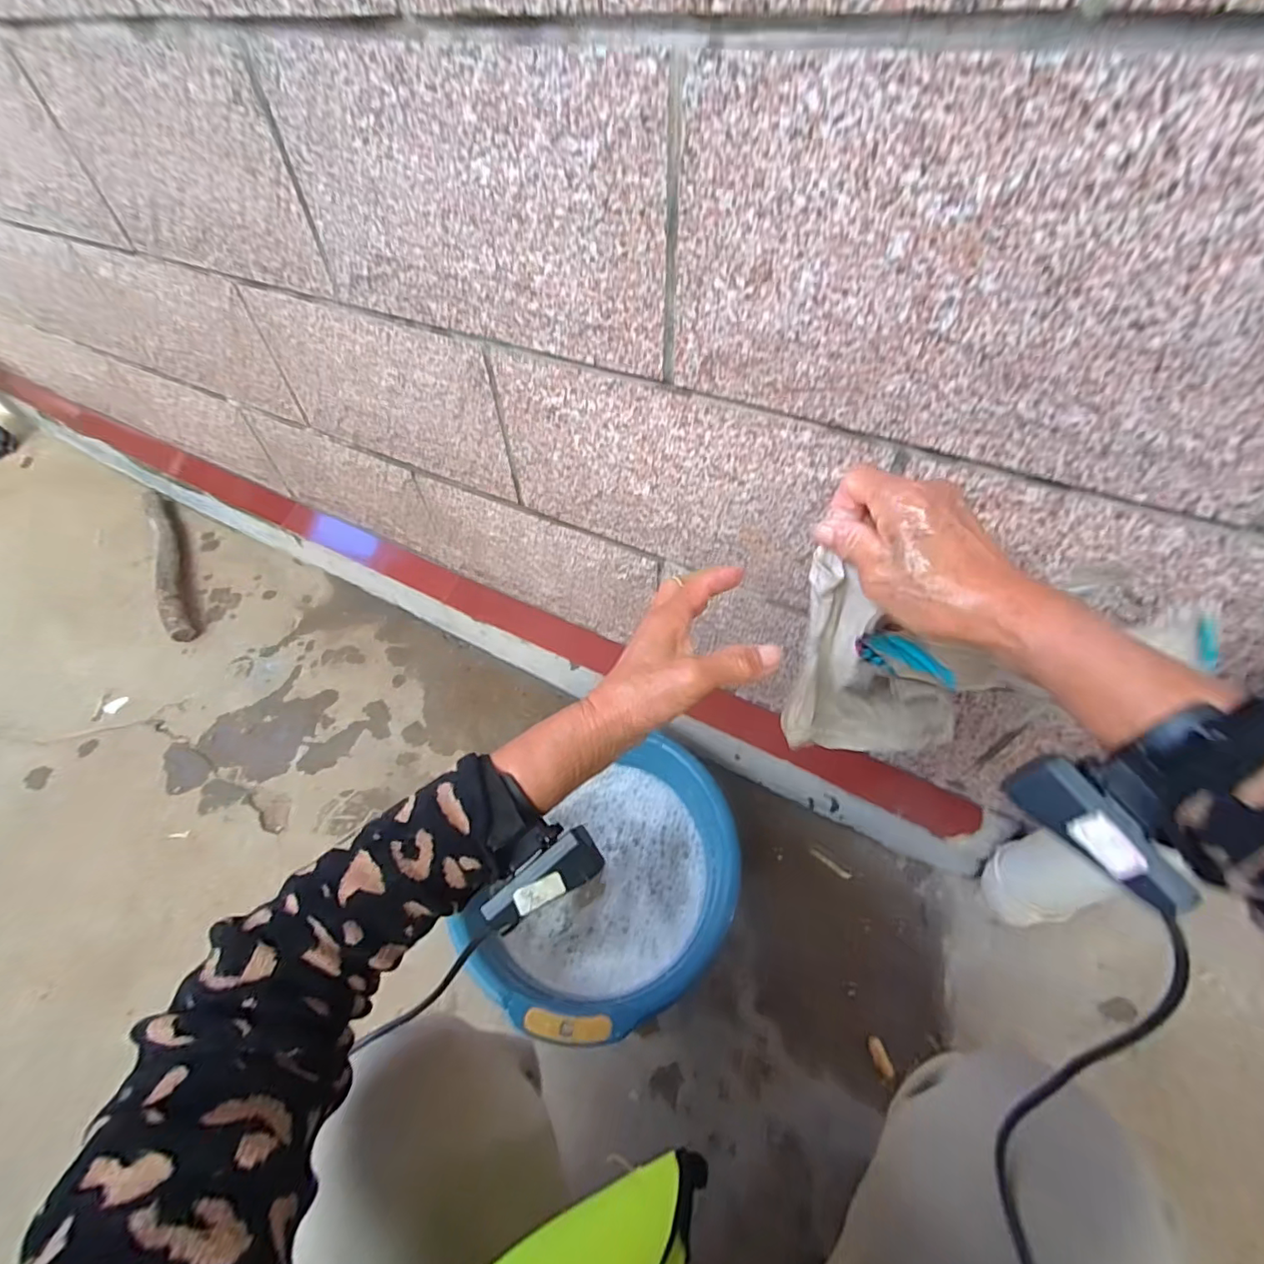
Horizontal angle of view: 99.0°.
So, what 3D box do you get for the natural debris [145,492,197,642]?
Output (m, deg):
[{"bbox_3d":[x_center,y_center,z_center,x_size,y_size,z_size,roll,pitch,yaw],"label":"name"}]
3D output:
[{"bbox_3d":[-0.949,-0.158,1.099,0.053,0.035,0.500,-30,57,-19],"label":"natural debris"}]

